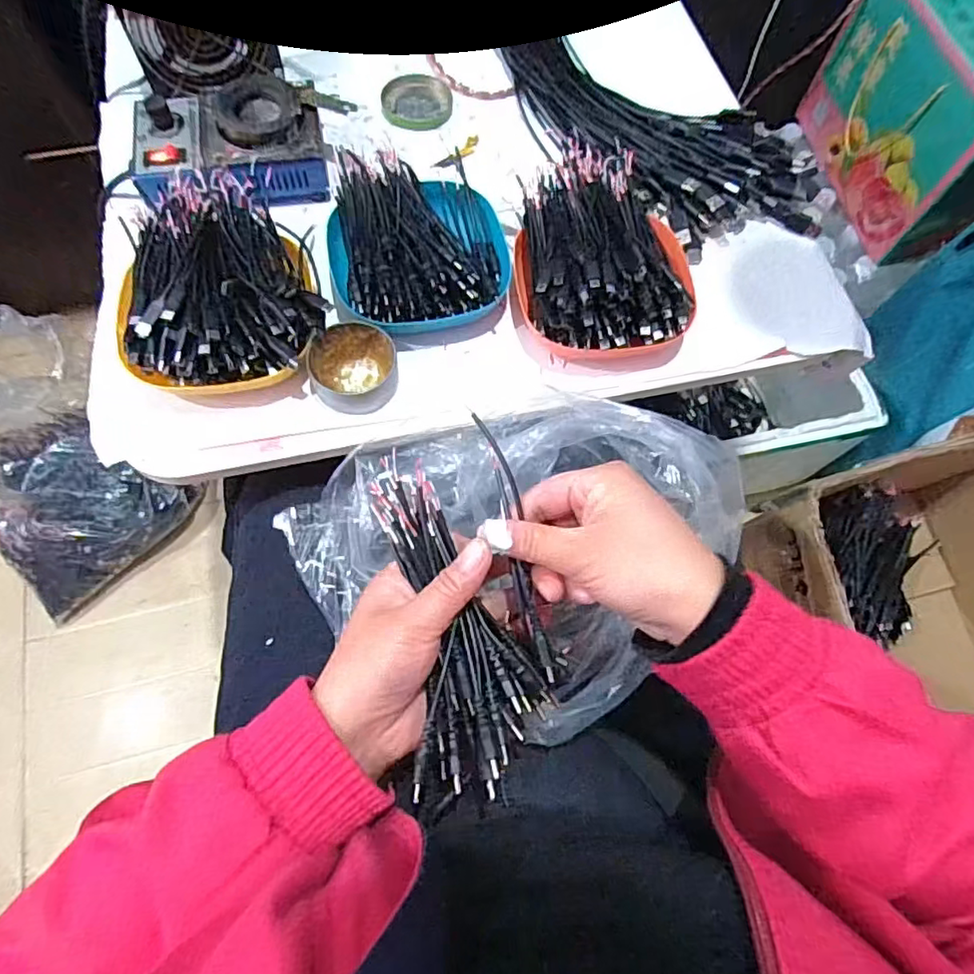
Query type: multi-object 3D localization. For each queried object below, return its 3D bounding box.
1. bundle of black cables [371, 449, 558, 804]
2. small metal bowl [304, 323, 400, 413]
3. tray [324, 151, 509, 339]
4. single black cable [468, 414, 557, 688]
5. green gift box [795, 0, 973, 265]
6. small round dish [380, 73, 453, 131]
[{"bbox_3d":[-0.021,0.064,0.325,0.072,0.033,0.174,-16,74,-9],"label":"bundle of black cables"},{"bbox_3d":[-0.098,-0.090,0.447,0.060,0.025,0.059,1,69,-2],"label":"small metal bowl"},{"bbox_3d":[-0.054,-0.193,0.477,0.135,0.046,0.157,-6,70,-5],"label":"tray"},{"bbox_3d":[0.016,0.031,0.330,0.016,0.005,0.148,-11,83,-7],"label":"single black cable"},{"bbox_3d":[0.625,-0.520,0.846,0.154,0.241,0.340,-10,70,-7],"label":"green gift box"},{"bbox_3d":[-0.067,-0.371,0.579,0.066,0.010,0.063,1,69,-2],"label":"small round dish"}]

